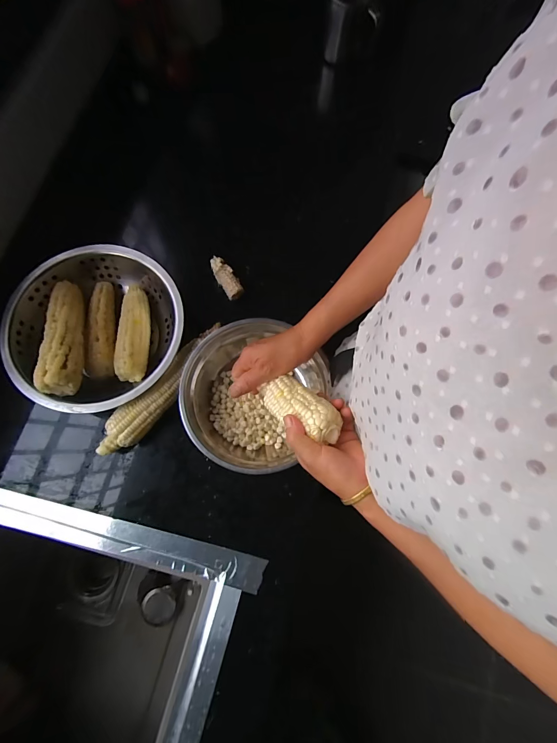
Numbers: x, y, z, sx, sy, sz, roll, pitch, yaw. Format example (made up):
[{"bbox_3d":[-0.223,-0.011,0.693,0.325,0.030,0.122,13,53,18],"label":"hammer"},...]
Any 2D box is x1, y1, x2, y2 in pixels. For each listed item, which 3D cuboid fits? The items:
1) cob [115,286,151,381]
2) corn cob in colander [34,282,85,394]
[{"bbox_3d":[-0.234,-0.066,0.528,0.044,0.042,0.158,0,78,-1],"label":"cob"},{"bbox_3d":[-0.331,-0.061,0.496,0.051,0.039,0.191,-10,65,-3],"label":"corn cob in colander"}]

